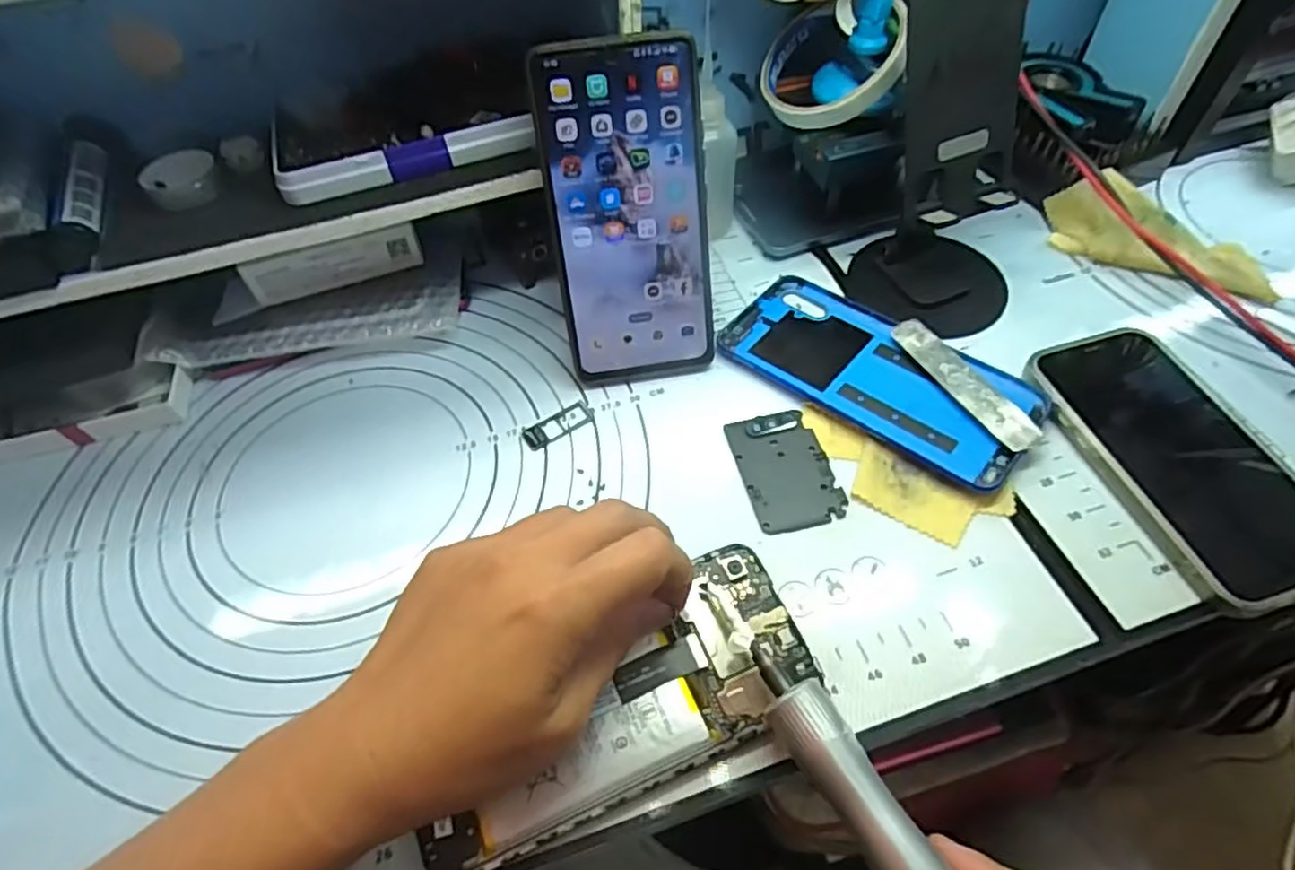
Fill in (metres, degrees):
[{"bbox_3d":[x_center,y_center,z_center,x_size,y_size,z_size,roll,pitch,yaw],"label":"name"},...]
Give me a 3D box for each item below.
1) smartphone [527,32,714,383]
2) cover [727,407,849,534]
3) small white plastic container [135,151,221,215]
[{"bbox_3d":[-0.007,-0.103,0.342,0.076,0.161,0.007,-8,29,-3],"label":"smartphone"},{"bbox_3d":[0.068,0.016,0.340,0.043,0.004,0.065,-13,52,-7],"label":"cover"},{"bbox_3d":[-0.224,-0.123,0.334,0.029,0.012,0.033,40,68,22],"label":"small white plastic container"}]

